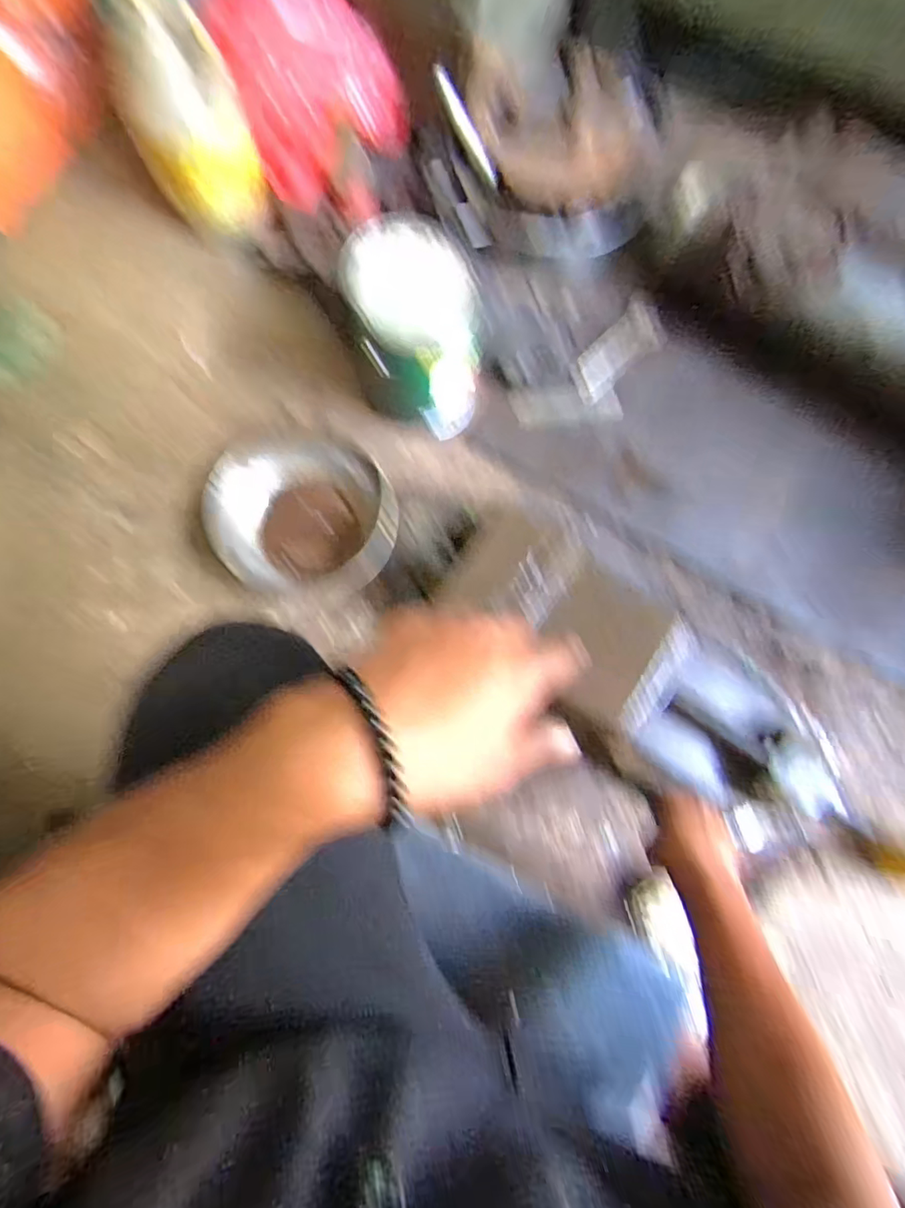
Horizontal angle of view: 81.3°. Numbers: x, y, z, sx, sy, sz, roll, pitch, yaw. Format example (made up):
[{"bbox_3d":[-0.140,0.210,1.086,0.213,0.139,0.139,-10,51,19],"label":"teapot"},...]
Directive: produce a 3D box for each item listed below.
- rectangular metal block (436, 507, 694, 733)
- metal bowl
[{"bbox_3d":[0.142,0.012,0.651,0.293,0.055,0.163,39,81,7],"label":"rectangular metal block"},{"bbox_3d":[-0.210,-0.134,0.765,0.260,0.098,0.228,6,80,0],"label":"metal bowl"}]

